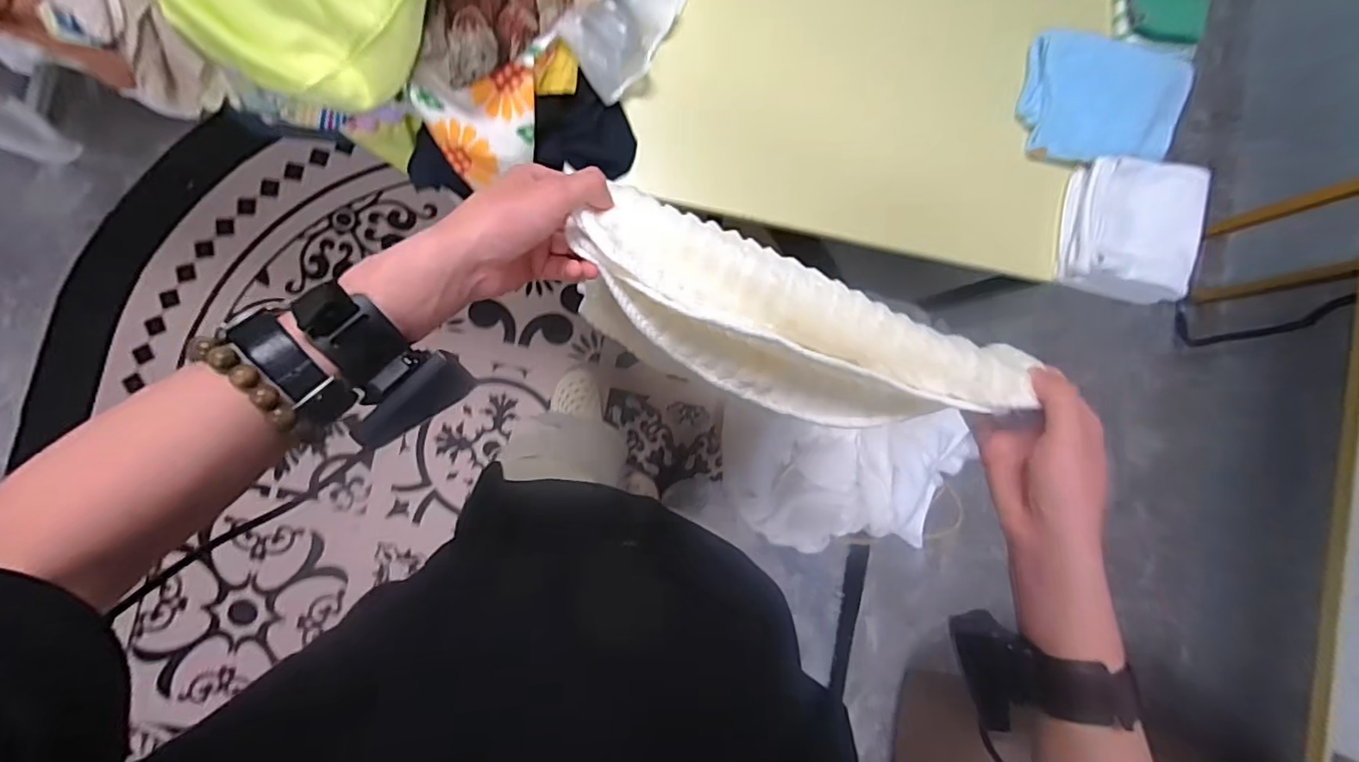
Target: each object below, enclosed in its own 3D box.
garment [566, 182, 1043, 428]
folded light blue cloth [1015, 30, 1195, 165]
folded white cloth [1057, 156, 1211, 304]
[{"bbox_3d":[0.082,-0.037,0.421,0.312,0.077,0.108,20,84,-4],"label":"garment"},{"bbox_3d":[0.607,-0.396,0.824,0.232,0.045,0.173,6,86,-8],"label":"folded light blue cloth"},{"bbox_3d":[0.632,-0.212,0.815,0.157,0.066,0.203,7,86,-8],"label":"folded white cloth"}]

